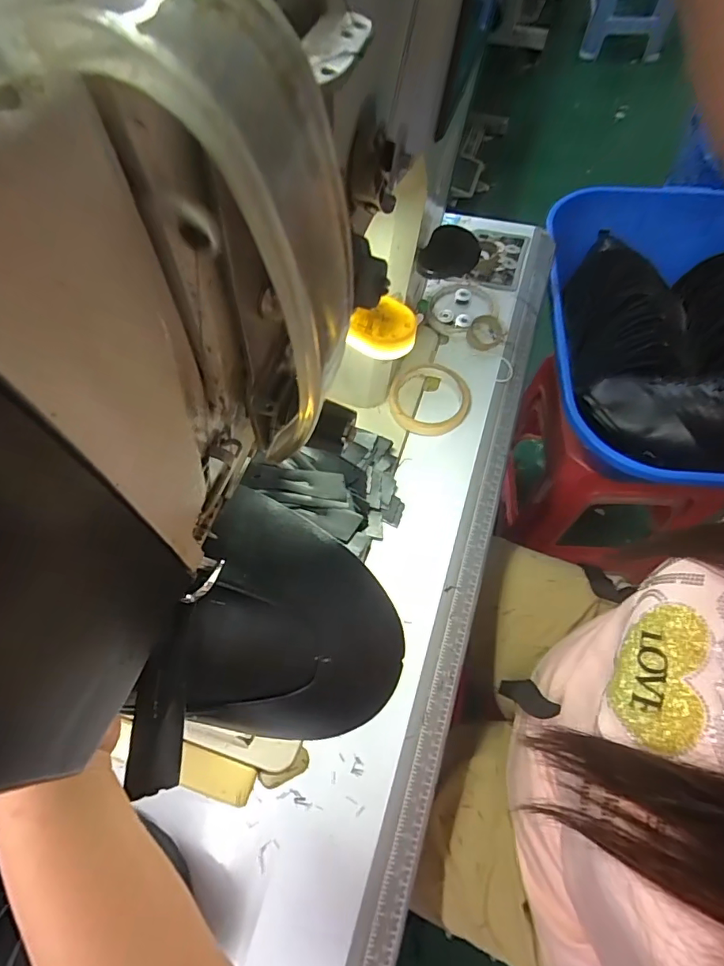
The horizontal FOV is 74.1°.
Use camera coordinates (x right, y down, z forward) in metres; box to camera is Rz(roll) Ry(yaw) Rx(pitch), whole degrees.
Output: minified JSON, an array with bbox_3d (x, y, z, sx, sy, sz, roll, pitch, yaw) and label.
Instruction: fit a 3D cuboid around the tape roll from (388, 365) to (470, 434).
[{"bbox_3d":[0.079,-0.098,0.552,0.090,0.020,0.090,-1,63,2],"label":"tape roll"}]

